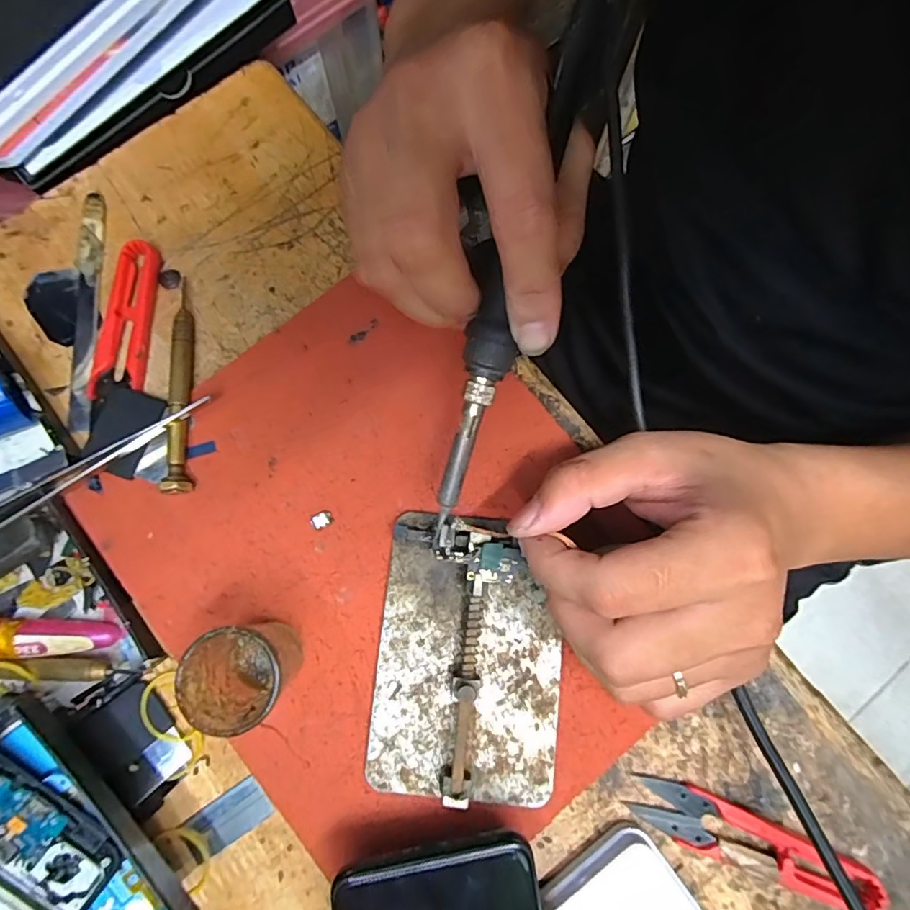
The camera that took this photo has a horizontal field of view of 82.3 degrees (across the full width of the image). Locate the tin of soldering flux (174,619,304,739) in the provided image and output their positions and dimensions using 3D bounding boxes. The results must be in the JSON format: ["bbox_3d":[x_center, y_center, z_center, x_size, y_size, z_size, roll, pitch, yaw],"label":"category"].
[{"bbox_3d":[-0.084,0.087,0.209,0.032,0.047,0.034,0,77,-2],"label":"tin of soldering flux"}]

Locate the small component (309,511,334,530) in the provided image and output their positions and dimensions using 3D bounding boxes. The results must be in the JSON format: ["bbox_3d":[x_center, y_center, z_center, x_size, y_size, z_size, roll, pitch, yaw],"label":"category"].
[{"bbox_3d":[-0.062,0.030,0.242,0.010,0.004,0.008,-23,79,-7],"label":"small component"}]

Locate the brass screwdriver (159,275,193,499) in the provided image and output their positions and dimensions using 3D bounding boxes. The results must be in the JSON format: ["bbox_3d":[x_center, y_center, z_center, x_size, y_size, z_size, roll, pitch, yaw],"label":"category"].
[{"bbox_3d":[-0.132,-0.036,0.250,0.011,0.013,0.111,-6,78,-3],"label":"brass screwdriver"}]

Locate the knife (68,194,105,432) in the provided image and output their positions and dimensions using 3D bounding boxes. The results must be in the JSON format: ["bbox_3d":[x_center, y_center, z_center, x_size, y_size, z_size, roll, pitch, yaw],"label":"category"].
[{"bbox_3d":[-0.187,-0.074,0.264,0.014,0.009,0.125,-2,77,-2],"label":"knife"}]

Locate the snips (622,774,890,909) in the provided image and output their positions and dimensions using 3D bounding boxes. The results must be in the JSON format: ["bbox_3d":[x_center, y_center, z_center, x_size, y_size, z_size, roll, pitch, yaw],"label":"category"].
[{"bbox_3d":[0.126,0.165,0.218,0.101,0.011,0.024,23,78,3],"label":"snips"}]

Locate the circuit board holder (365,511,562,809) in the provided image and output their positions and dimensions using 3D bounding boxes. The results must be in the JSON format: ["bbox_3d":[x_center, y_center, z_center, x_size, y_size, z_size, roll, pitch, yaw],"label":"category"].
[{"bbox_3d":[0.007,0.085,0.225,0.078,0.020,0.116,6,77,-1],"label":"circuit board holder"}]

